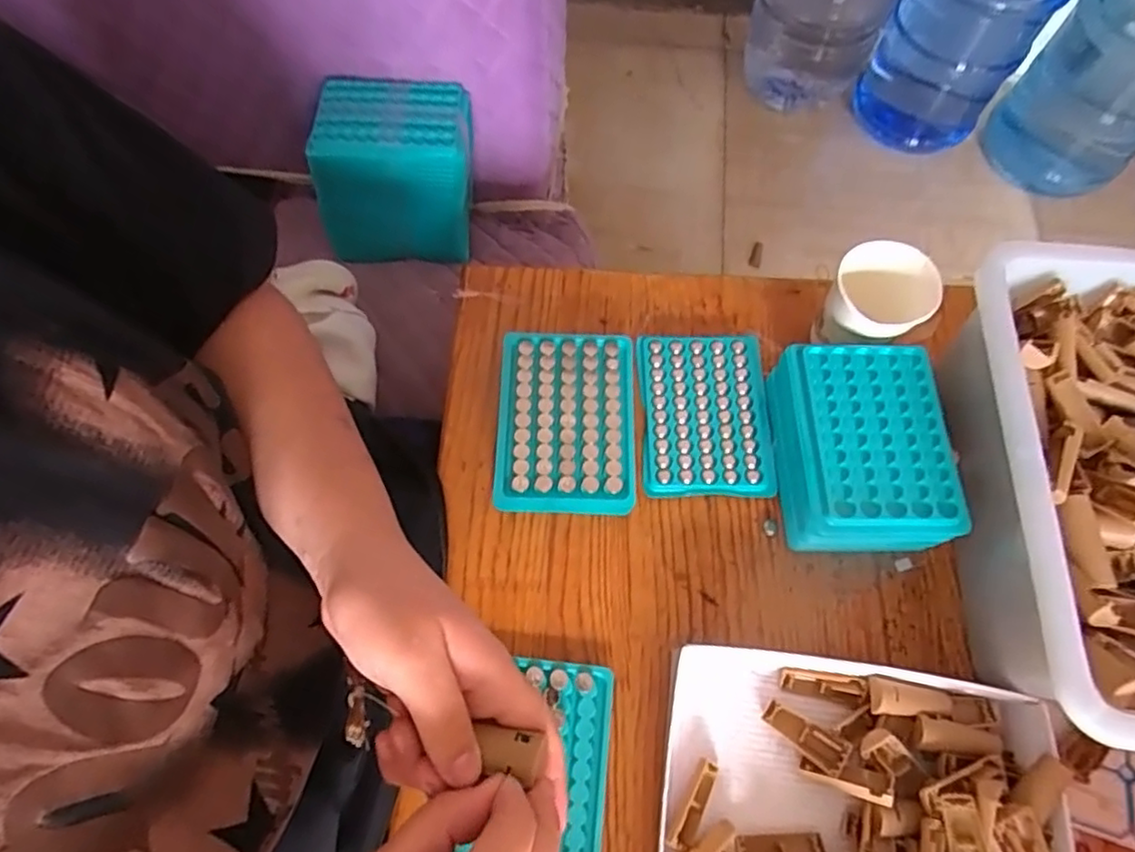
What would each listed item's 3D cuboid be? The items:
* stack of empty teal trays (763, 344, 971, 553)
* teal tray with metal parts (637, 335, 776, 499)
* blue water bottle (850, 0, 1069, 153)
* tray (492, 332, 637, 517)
[{"bbox_3d":[0.194,0.016,0.428,0.099,0.056,0.130,-2,69,-1],"label":"stack of empty teal trays"},{"bbox_3d":[0.101,-0.010,0.468,0.093,0.010,0.125,1,69,0],"label":"teal tray with metal parts"},{"bbox_3d":[0.715,-0.725,1.158,0.245,0.394,0.254,34,72,12],"label":"blue water bottle"},{"bbox_3d":[0.000,-0.003,0.457,0.097,0.025,0.132,1,69,0],"label":"tray"}]

